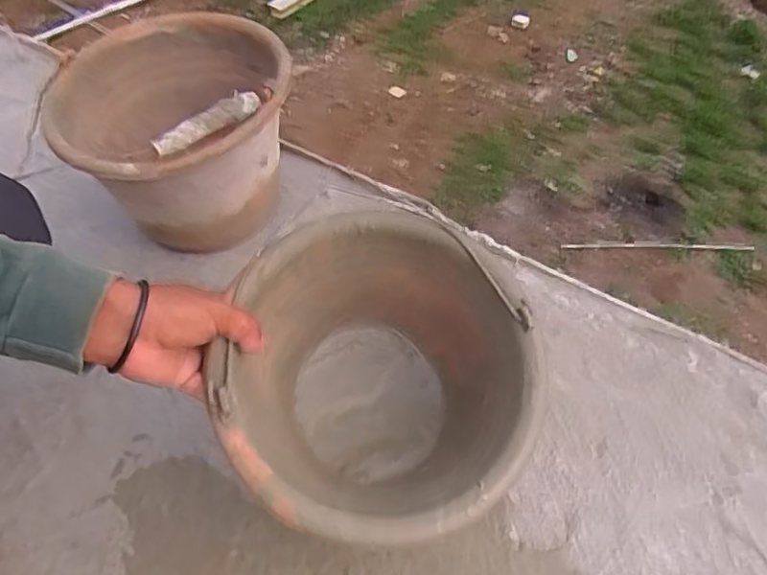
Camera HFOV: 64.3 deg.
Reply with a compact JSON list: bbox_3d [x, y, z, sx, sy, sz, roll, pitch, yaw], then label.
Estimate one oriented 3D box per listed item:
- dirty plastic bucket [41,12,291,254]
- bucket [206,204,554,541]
[{"bbox_3d":[-0.242,-0.178,0.739,0.258,0.194,0.273,0,52,1],"label":"dirty plastic bucket"},{"bbox_3d":[-0.016,0.083,0.527,0.245,0.180,0.245,4,66,-9],"label":"bucket"}]

